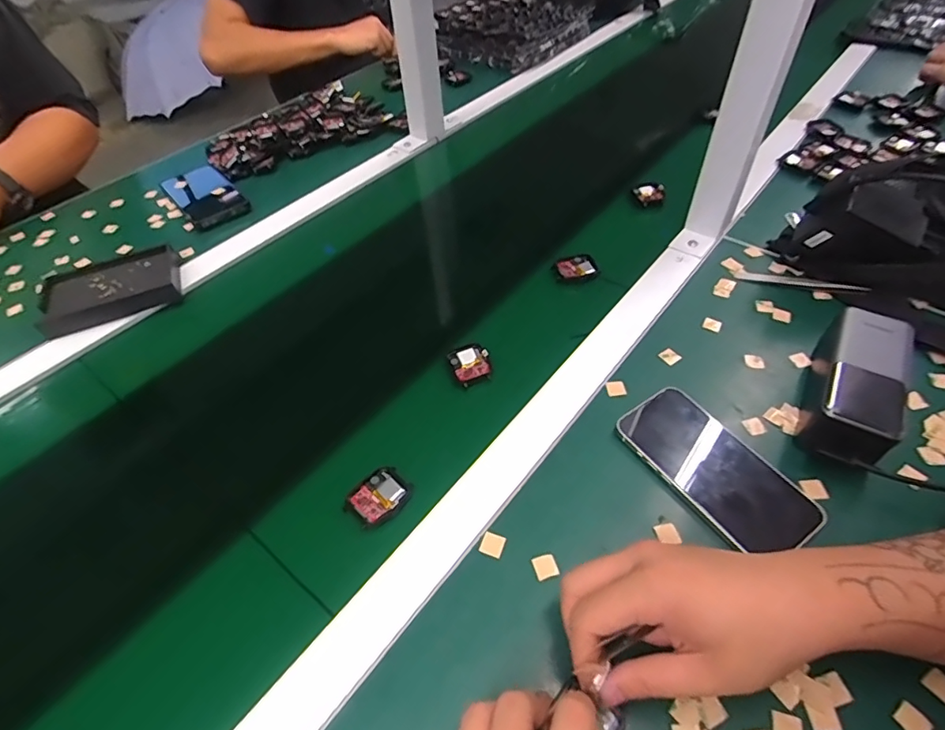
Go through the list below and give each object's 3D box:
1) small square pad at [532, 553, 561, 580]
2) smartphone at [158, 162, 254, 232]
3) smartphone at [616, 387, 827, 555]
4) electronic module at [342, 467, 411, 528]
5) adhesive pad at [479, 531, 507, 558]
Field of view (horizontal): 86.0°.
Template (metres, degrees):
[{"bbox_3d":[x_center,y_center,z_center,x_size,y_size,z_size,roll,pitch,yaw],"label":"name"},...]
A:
[{"bbox_3d":[0.051,0.140,0.351,0.015,0.004,0.015,-16,51,-9],"label":"small square pad"},{"bbox_3d":[-0.366,-0.235,0.695,0.078,0.016,0.146,-34,55,-22],"label":"smartphone"},{"bbox_3d":[0.185,0.079,0.390,0.075,0.015,0.143,-30,54,-19],"label":"smartphone"},{"bbox_3d":[-0.071,0.101,0.388,0.039,0.007,0.045,32,59,27],"label":"electronic module"},{"bbox_3d":[0.015,0.129,0.364,0.016,0.005,0.015,17,54,18],"label":"adhesive pad"}]

